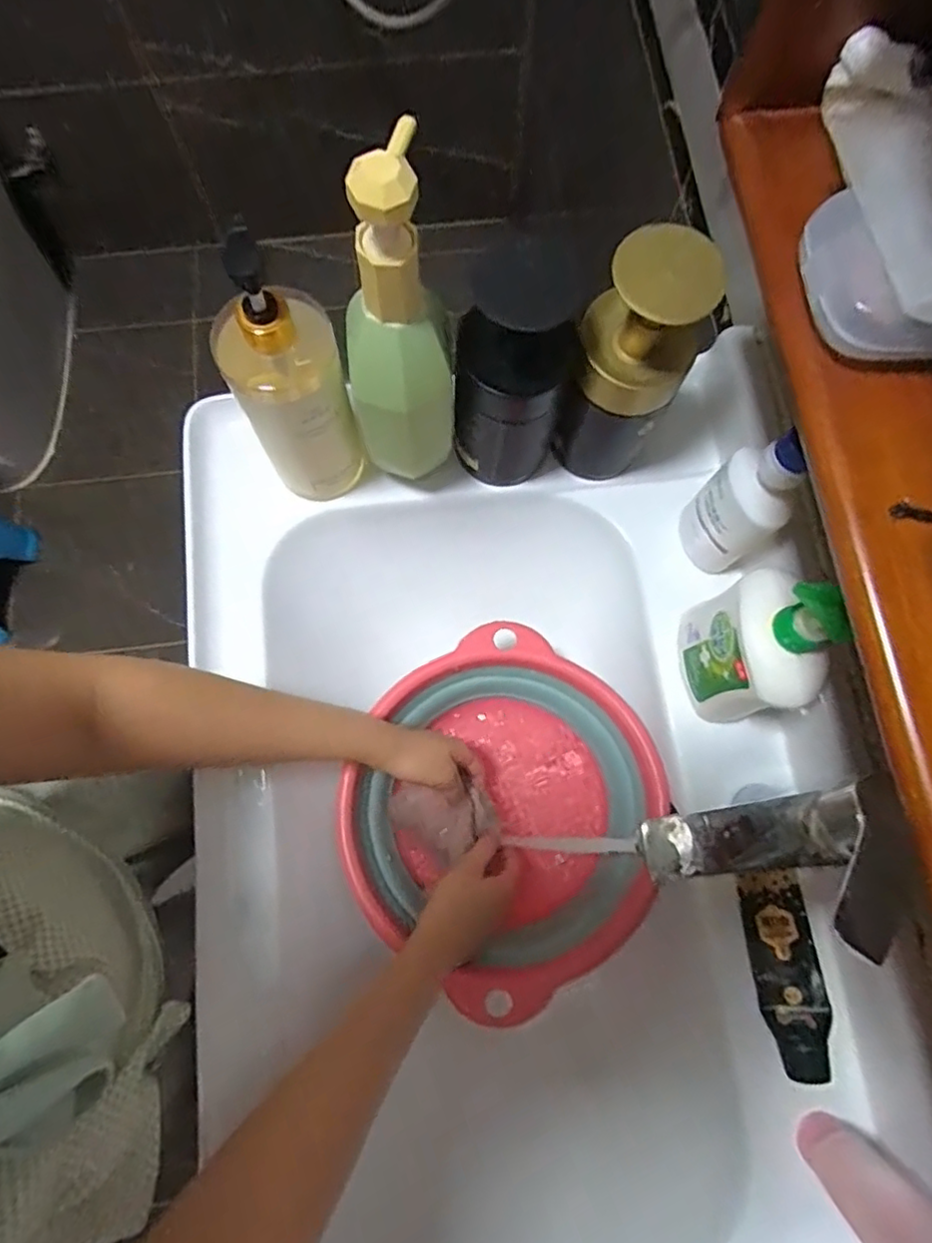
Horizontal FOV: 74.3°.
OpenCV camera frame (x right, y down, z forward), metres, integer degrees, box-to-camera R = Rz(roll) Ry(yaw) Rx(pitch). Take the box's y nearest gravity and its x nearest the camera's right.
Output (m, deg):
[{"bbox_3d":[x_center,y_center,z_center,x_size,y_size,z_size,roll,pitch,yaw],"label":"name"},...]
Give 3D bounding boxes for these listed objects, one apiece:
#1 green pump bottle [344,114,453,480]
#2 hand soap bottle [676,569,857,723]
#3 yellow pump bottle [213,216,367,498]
[{"bbox_3d":[-0.044,-0.175,0.403,0.068,0.252,0.070,-1,77,-1],"label":"green pump bottle"},{"bbox_3d":[0.200,0.019,0.430,0.049,0.172,0.095,-20,78,-5],"label":"hand soap bottle"},{"bbox_3d":[-0.127,-0.166,0.446,0.080,0.198,0.071,-16,78,-4],"label":"yellow pump bottle"}]

